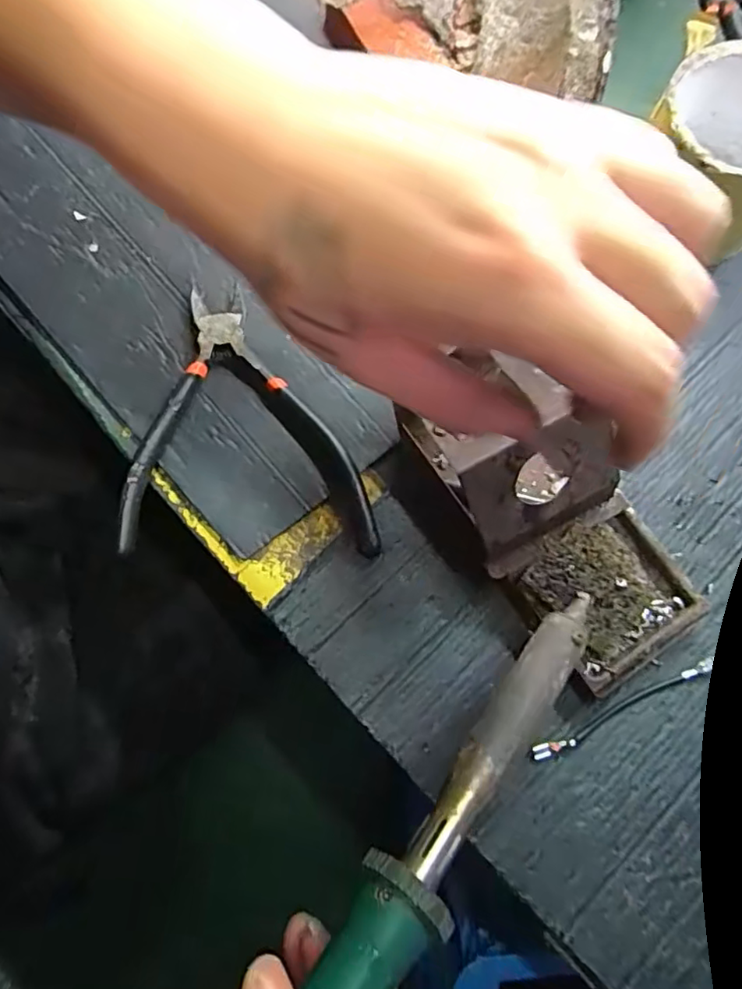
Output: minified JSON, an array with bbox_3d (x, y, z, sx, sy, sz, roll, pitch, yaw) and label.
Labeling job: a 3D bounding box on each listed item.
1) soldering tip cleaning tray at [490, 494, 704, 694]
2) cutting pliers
[{"bbox_3d":[0.108,0.044,0.287,0.073,0.014,0.080,-36,96,-8],"label":"soldering tip cleaning tray"},{"bbox_3d":[-0.060,-0.037,0.313,0.121,0.024,0.135,0,78,-2],"label":"cutting pliers"}]

